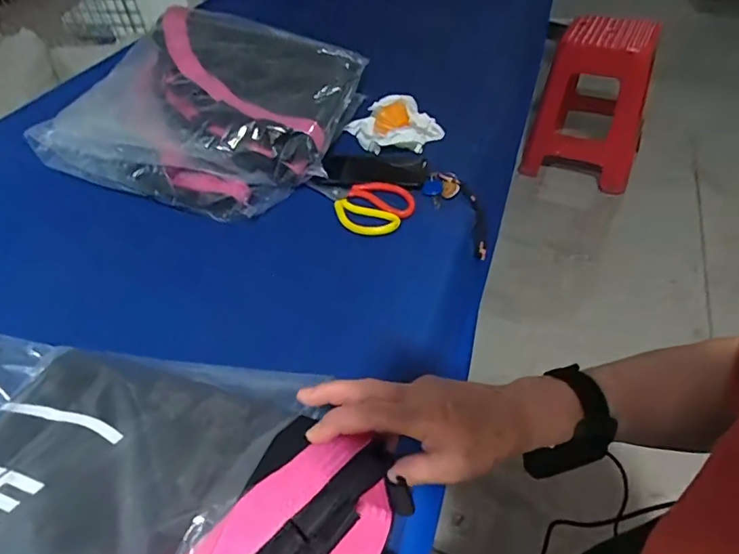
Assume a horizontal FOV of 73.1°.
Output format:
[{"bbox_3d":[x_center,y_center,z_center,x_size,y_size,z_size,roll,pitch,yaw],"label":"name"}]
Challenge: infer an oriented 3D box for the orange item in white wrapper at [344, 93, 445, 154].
[{"bbox_3d":[0.034,-0.256,0.843,0.161,0.064,0.096,20,49,24],"label":"orange item in white wrapper"}]

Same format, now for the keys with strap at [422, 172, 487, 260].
[{"bbox_3d":[0.147,-0.088,0.764,0.062,0.159,0.077,-18,33,36],"label":"keys with strap"}]

